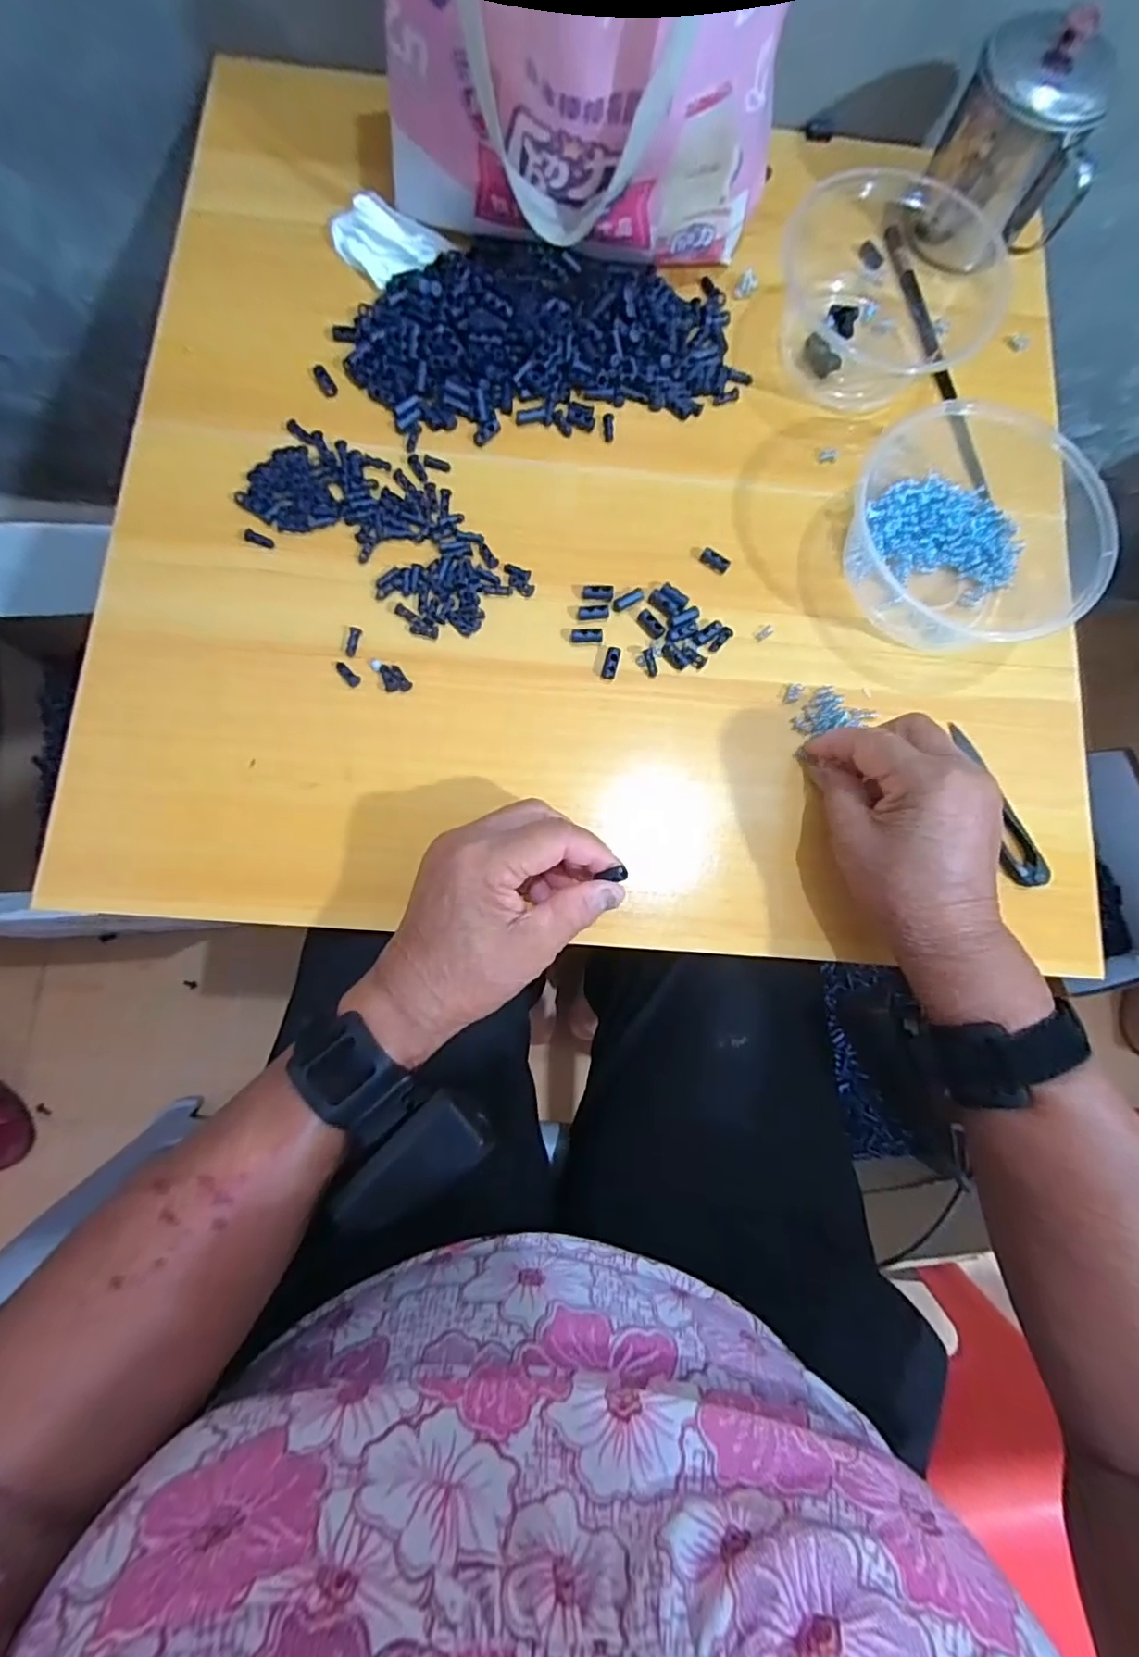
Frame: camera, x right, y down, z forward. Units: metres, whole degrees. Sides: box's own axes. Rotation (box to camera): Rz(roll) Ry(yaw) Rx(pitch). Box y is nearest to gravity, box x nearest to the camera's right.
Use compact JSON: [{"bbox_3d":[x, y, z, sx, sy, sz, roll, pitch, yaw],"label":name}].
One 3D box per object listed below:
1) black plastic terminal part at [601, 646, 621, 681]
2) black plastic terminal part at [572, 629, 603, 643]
[{"bbox_3d":[0.025,-0.099,0.360,0.009,0.004,0.020,14,81,-1],"label":"black plastic terminal part"},{"bbox_3d":[0.011,-0.117,0.362,0.018,0.006,0.007,4,81,-3],"label":"black plastic terminal part"}]

